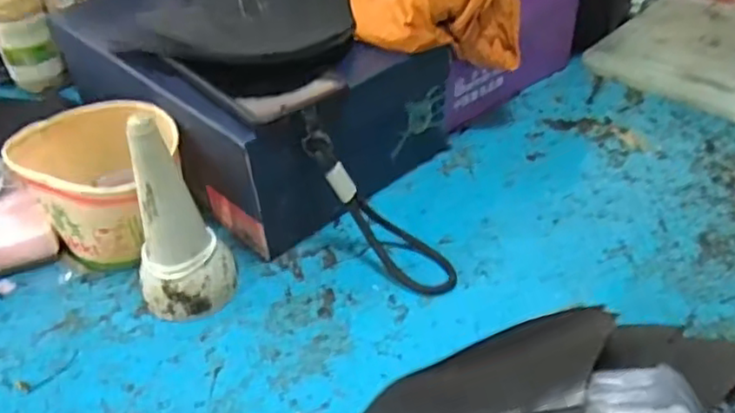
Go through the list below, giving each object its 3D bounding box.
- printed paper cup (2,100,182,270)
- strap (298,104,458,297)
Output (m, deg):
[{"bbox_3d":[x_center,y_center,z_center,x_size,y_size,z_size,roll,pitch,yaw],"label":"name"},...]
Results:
[{"bbox_3d":[-0.203,-0.012,0.512,0.127,0.098,0.096,-12,40,-10],"label":"printed paper cup"},{"bbox_3d":[0.002,0.000,0.479,0.033,0.161,0.038,-28,16,47],"label":"strap"}]

